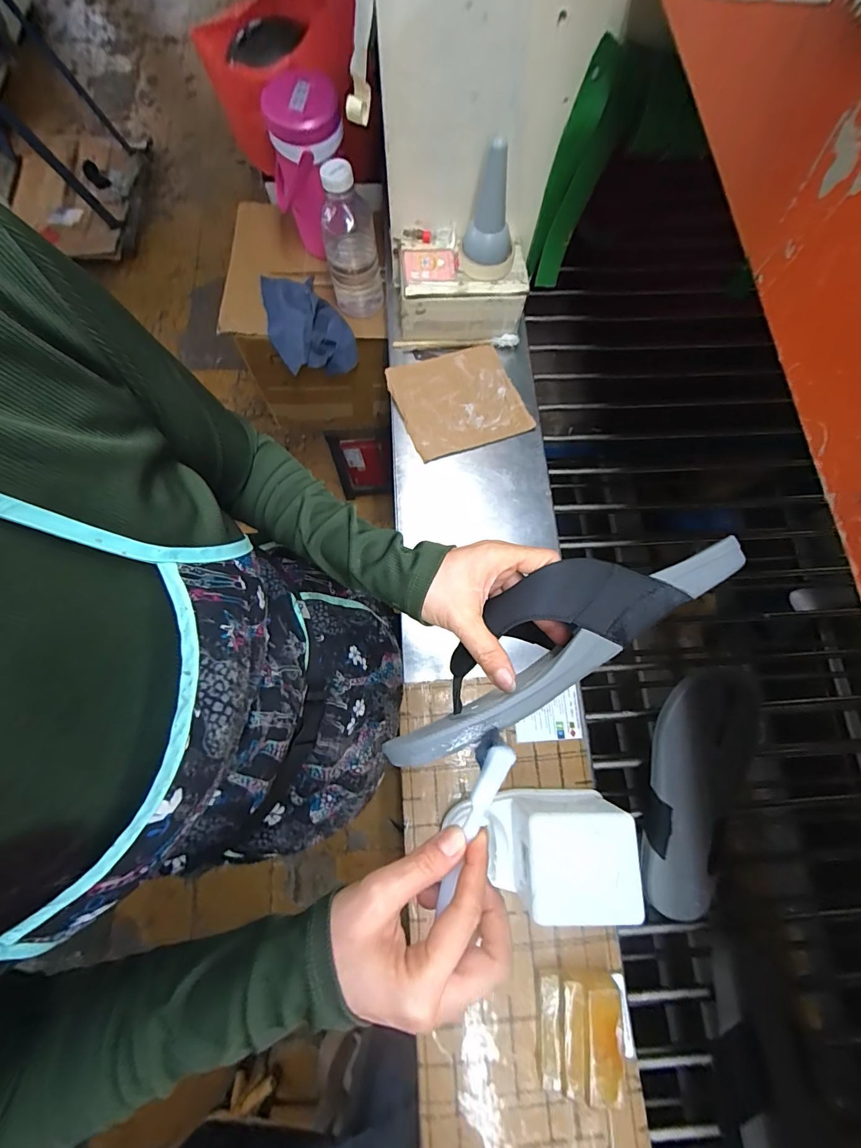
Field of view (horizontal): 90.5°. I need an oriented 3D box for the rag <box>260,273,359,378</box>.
[{"bbox_3d":[-0.253,-0.502,0.844,0.142,0.058,0.245,-25,76,-8],"label":"rag"}]

